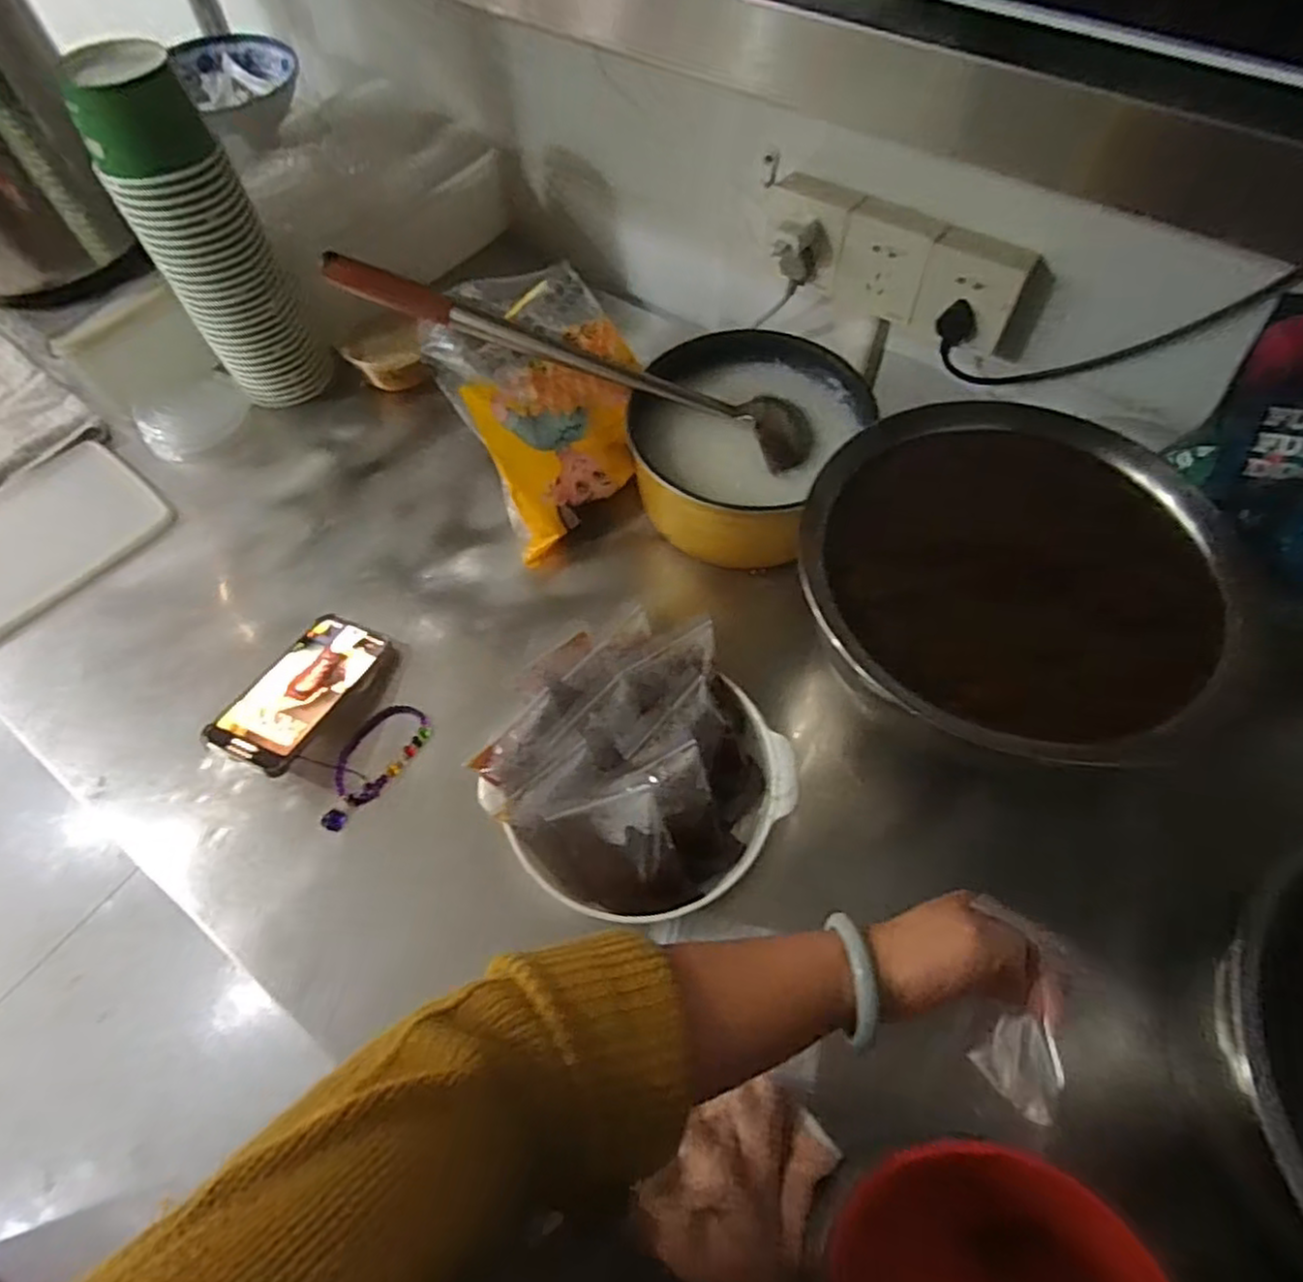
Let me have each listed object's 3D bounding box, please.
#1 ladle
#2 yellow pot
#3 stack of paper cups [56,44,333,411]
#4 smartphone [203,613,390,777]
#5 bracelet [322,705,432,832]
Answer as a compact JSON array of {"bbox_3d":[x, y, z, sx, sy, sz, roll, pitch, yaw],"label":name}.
[{"bbox_3d":[-0.068,-0.257,0.654,0.455,0.038,0.094,18,61,-6],"label":"ladle"},{"bbox_3d":[0.080,-0.193,0.704,0.215,0.101,0.215,-1,60,1],"label":"yellow pot"},{"bbox_3d":[-0.439,-0.392,0.710,0.109,0.302,0.090,-30,64,-15],"label":"stack of paper cups"},{"bbox_3d":[-0.309,0.040,0.625,0.081,0.008,0.157,21,51,8],"label":"smartphone"},{"bbox_3d":[-0.244,0.105,0.611,0.059,0.011,0.120,25,64,15],"label":"bracelet"}]

